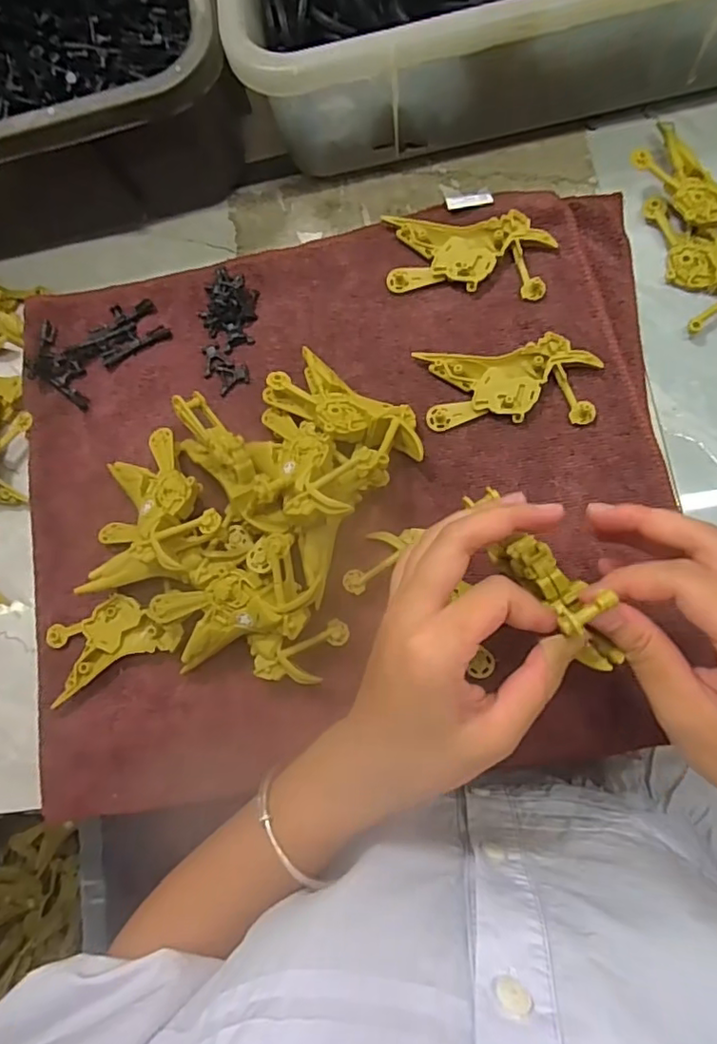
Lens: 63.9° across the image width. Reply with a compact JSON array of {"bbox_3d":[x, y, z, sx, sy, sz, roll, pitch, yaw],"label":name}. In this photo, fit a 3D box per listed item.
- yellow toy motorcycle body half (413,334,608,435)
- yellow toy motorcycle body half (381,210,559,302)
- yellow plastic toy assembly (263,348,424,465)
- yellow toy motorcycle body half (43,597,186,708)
[{"bbox_3d":[0.087,-0.082,0.346,0.102,0.009,0.048,-1,84,7],"label":"yellow toy motorcycle body half"},{"bbox_3d":[0.069,-0.169,0.363,0.098,0.008,0.050,8,85,8],"label":"yellow toy motorcycle body half"},{"bbox_3d":[-0.007,-0.064,0.343,0.101,0.037,0.048,33,89,9],"label":"yellow plastic toy assembly"},{"bbox_3d":[-0.151,0.071,0.352,0.083,0.012,0.045,-24,82,4],"label":"yellow toy motorcycle body half"}]

